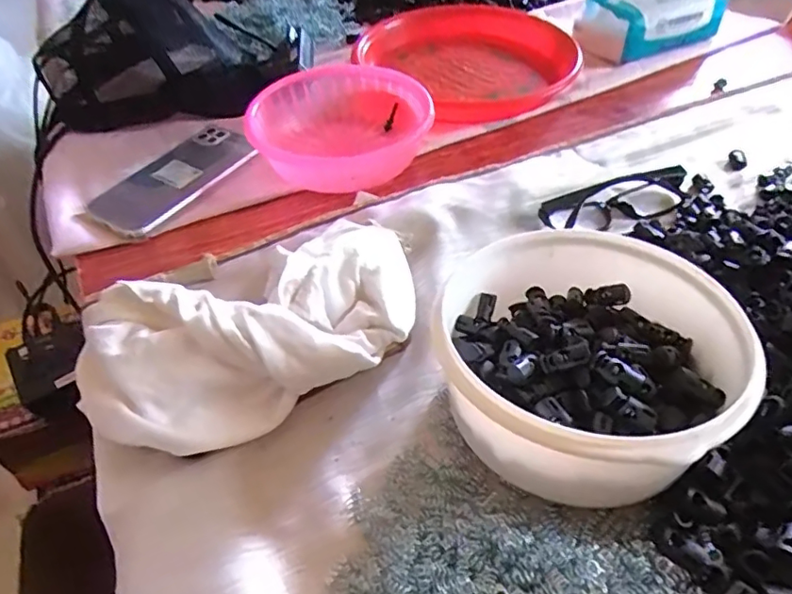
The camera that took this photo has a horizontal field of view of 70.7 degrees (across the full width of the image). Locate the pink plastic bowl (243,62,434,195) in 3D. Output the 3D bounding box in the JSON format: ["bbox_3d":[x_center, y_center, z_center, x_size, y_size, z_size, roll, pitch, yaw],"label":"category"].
[{"bbox_3d":[-0.062,-0.171,0.587,0.163,0.074,0.203,-26,52,-21],"label":"pink plastic bowl"}]

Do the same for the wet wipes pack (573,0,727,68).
[{"bbox_3d":[0.302,-0.340,0.681,0.162,0.059,0.093,-20,50,-16],"label":"wet wipes pack"}]

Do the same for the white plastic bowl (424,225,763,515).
[{"bbox_3d":[0.109,0.037,0.321,0.142,0.084,0.155,-1,47,1],"label":"white plastic bowl"}]

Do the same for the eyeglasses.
[{"bbox_3d":[0.186,-0.081,0.465,0.135,0.025,0.041,-17,49,-14],"label":"eyeglasses"}]

